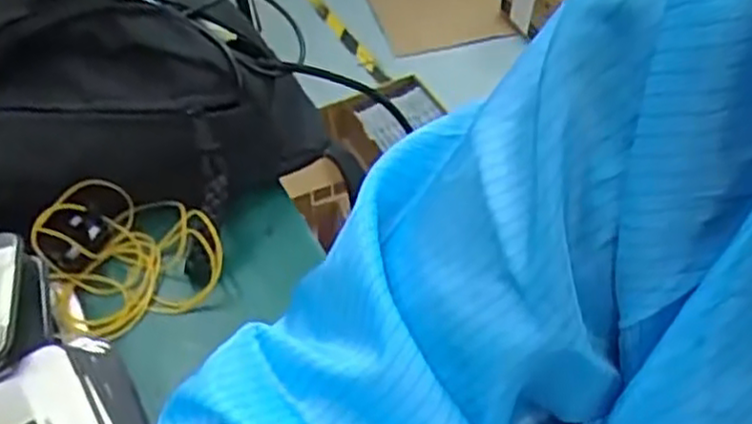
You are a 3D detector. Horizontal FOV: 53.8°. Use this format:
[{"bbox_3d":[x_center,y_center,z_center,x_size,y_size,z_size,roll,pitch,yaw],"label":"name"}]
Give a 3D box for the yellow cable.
[{"bbox_3d":[-0.142,0.022,0.426,0.093,0.043,0.090,-3,50,3],"label":"yellow cable"}]

